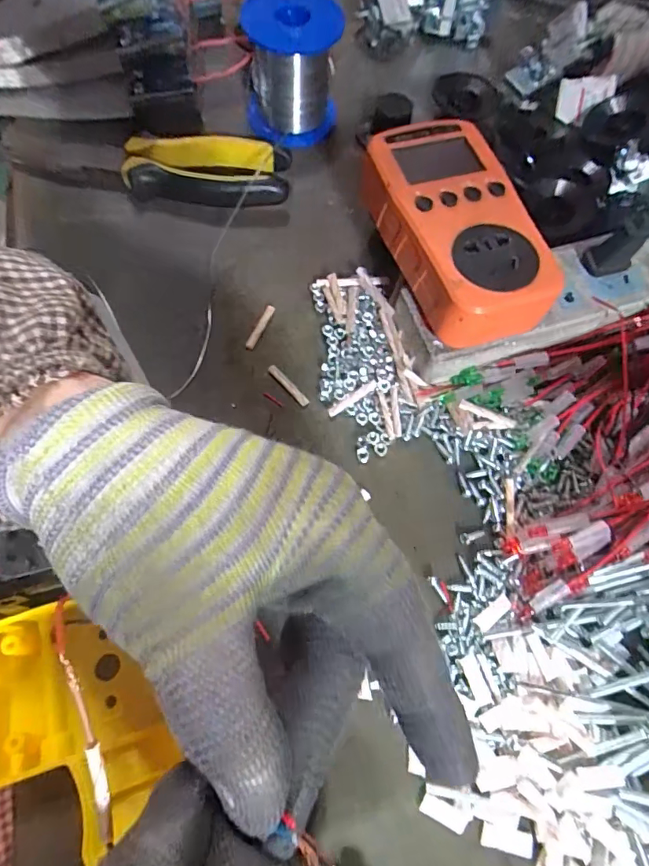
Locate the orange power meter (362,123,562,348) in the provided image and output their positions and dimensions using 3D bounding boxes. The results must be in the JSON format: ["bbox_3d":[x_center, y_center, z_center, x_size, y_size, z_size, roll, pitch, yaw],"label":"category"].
[{"bbox_3d":[0.061,-0.099,0.234,0.064,0.030,0.111,-15,69,-10],"label":"orange power meter"}]

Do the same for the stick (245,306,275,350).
[{"bbox_3d":[-0.036,-0.061,0.270,0.005,0.004,0.031,23,70,7],"label":"stick"}]

